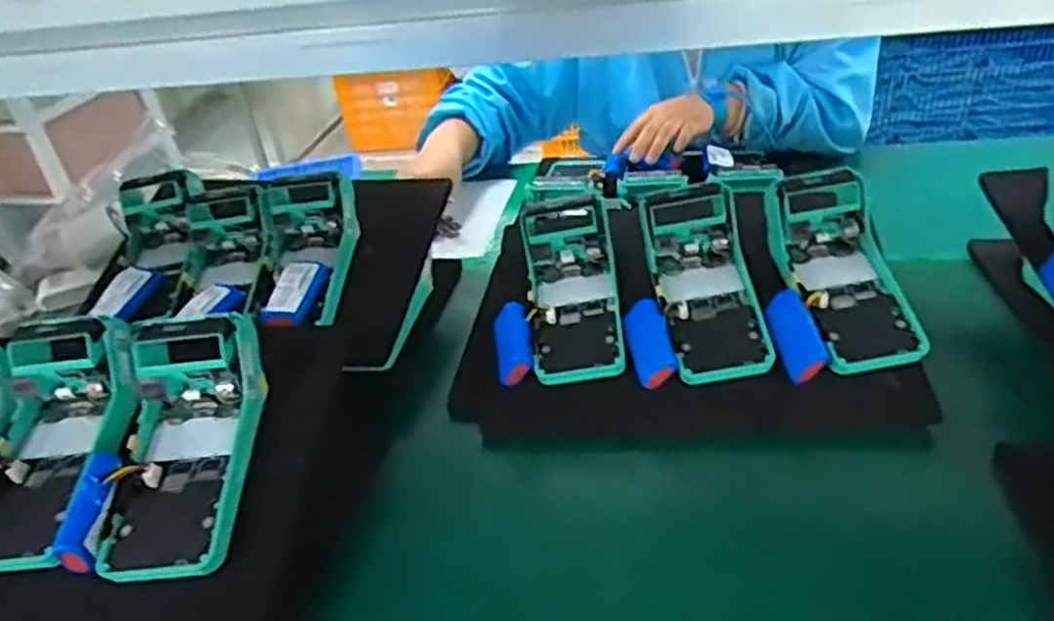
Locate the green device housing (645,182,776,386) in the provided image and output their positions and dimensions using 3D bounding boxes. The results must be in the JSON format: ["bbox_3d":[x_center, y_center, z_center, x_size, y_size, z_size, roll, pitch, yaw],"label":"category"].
[{"bbox_3d":[0.144,-0.021,0.614,0.081,0.055,0.171,-5,64,-4],"label":"green device housing"}]

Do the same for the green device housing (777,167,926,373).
[{"bbox_3d":[0.258,-0.031,0.599,0.079,0.049,0.169,-5,63,-4],"label":"green device housing"}]

